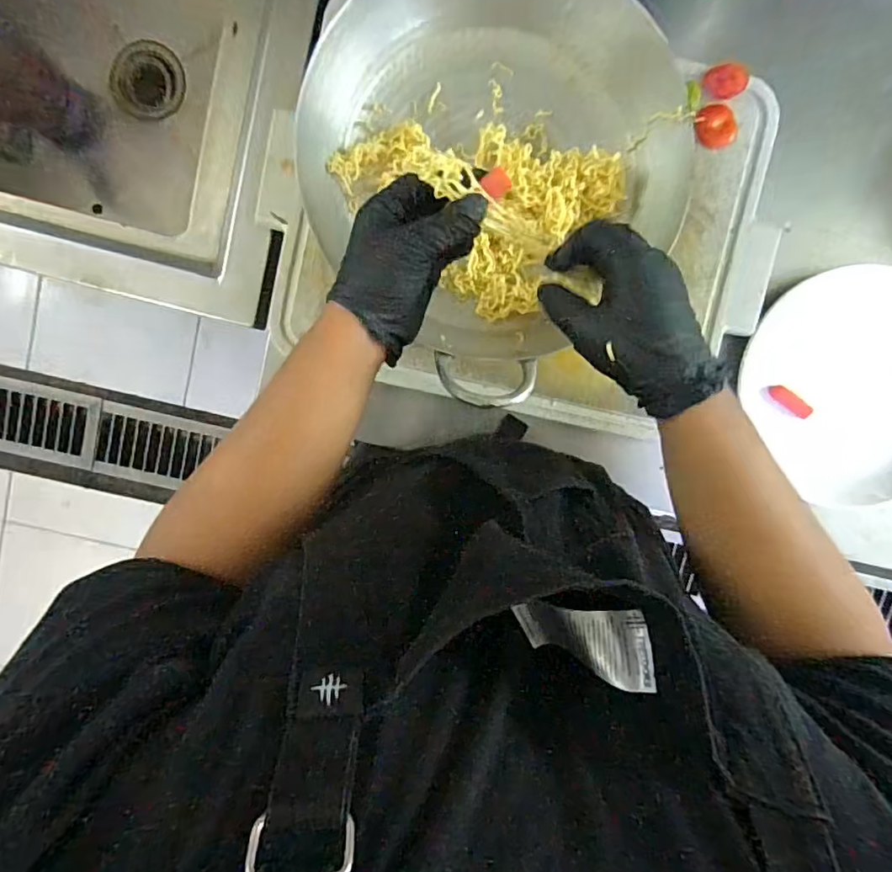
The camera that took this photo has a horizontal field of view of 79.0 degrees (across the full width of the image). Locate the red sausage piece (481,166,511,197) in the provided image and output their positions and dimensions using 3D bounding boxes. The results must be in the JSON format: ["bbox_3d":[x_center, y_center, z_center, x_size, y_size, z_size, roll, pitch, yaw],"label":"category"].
[{"bbox_3d":[0.033,-0.167,0.357,0.018,0.006,0.017,0,96,0],"label":"red sausage piece"}]

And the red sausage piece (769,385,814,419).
[{"bbox_3d":[0.347,-0.034,0.545,0.048,0.011,0.014,33,95,-4],"label":"red sausage piece"}]

